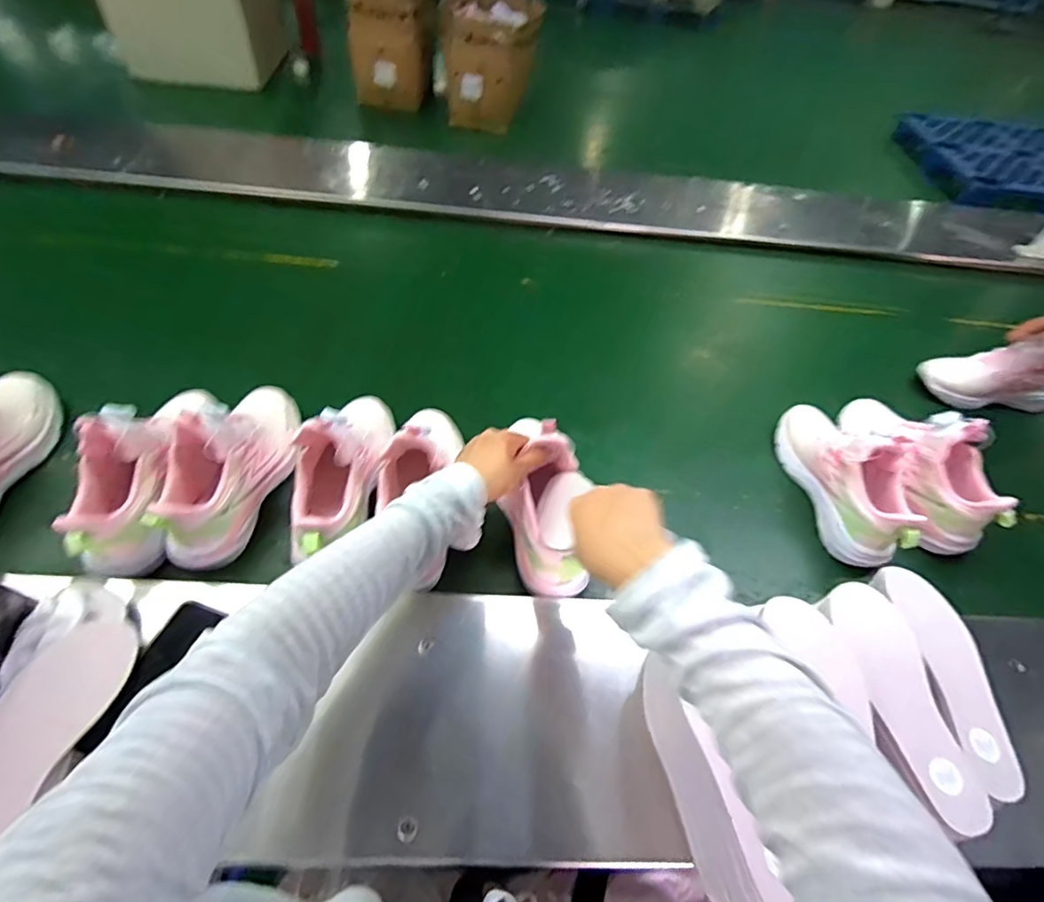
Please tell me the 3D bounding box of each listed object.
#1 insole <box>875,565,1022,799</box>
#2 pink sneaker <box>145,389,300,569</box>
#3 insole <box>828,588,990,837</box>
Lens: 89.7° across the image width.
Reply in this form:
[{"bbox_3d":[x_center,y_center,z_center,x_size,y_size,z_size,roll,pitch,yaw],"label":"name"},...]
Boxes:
[{"bbox_3d":[0.415,0.207,0.500,0.062,0.013,0.205,-1,54,-5],"label":"insole"},{"bbox_3d":[-0.351,0.001,0.621,0.088,0.123,0.248,12,54,5],"label":"pink sneaker"},{"bbox_3d":[0.355,0.224,0.489,0.060,0.017,0.207,-3,54,-6],"label":"insole"}]

